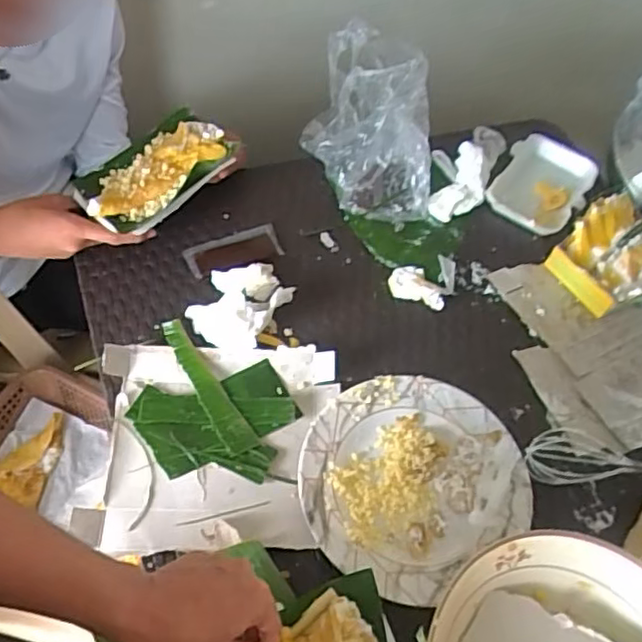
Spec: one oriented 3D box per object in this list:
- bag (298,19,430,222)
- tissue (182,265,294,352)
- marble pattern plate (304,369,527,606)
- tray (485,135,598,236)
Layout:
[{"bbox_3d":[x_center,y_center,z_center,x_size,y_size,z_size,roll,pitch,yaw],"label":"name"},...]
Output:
[{"bbox_3d":[0.072,-0.274,0.852,0.172,0.128,0.237,11,55,1],"label":"bag"},{"bbox_3d":[-0.092,-0.025,0.724,0.098,0.036,0.122,29,58,13],"label":"tissue"},{"bbox_3d":[0.088,0.150,0.633,0.219,0.019,0.196,-29,63,-23],"label":"marble pattern plate"},{"bbox_3d":[0.311,-0.199,0.883,0.114,0.027,0.194,27,57,12],"label":"tray"}]

